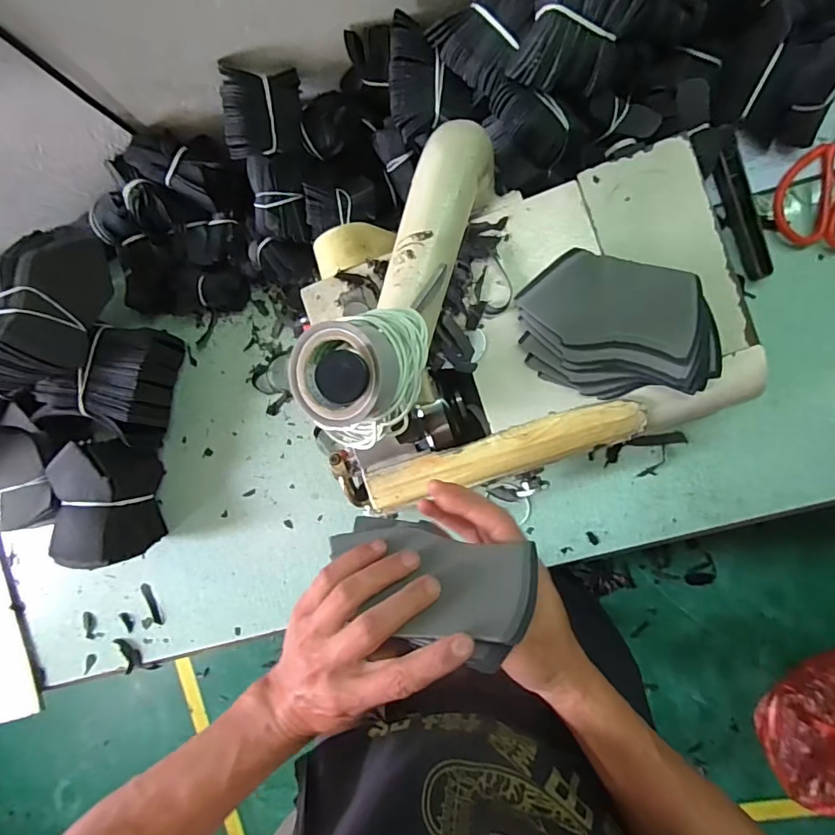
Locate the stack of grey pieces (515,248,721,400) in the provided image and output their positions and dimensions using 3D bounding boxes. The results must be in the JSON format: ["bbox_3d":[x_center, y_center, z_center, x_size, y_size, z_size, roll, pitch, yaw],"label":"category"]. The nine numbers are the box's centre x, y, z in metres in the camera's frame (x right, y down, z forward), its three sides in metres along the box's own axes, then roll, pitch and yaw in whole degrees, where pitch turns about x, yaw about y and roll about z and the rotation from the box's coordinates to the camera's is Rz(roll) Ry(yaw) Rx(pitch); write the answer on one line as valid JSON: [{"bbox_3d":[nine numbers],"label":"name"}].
[{"bbox_3d":[0.162,-0.070,0.389,0.156,0.022,0.105,13,95,7],"label":"stack of grey pieces"}]

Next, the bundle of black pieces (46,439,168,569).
[{"bbox_3d":[-0.364,0.096,0.570,0.080,0.096,0.133,-7,92,8],"label":"bundle of black pieces"}]

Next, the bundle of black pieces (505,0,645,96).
[{"bbox_3d":[0.119,-0.295,0.377,0.077,0.033,0.083,-9,127,-13],"label":"bundle of black pieces"}]

